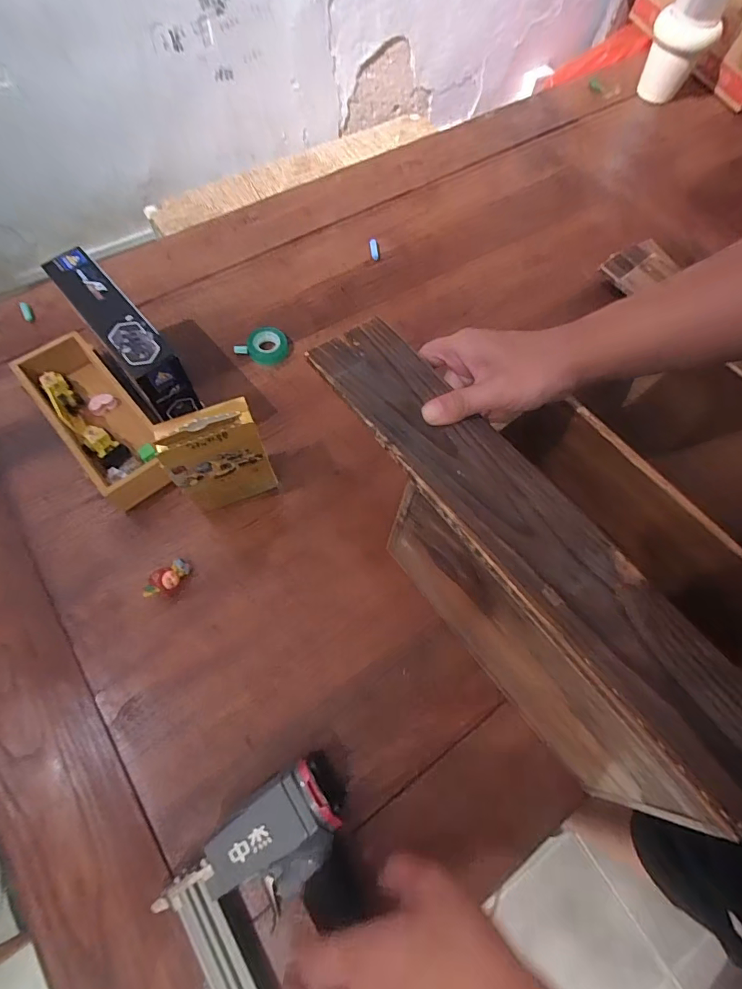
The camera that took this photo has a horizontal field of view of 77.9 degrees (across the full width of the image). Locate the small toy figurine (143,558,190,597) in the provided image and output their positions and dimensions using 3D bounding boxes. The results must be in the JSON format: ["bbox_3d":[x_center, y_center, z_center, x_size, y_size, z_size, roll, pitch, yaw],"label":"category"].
[{"bbox_3d":[-0.212,0.090,0.480,0.024,0.027,0.049,39,70,13],"label":"small toy figurine"}]

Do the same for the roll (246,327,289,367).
[{"bbox_3d":[-0.139,-0.200,0.617,0.052,0.017,0.050,1,67,-3],"label":"roll"}]

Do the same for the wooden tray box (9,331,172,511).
[{"bbox_3d":[-0.319,-0.089,0.538,0.087,0.043,0.236,-39,74,-17],"label":"wooden tray box"}]

